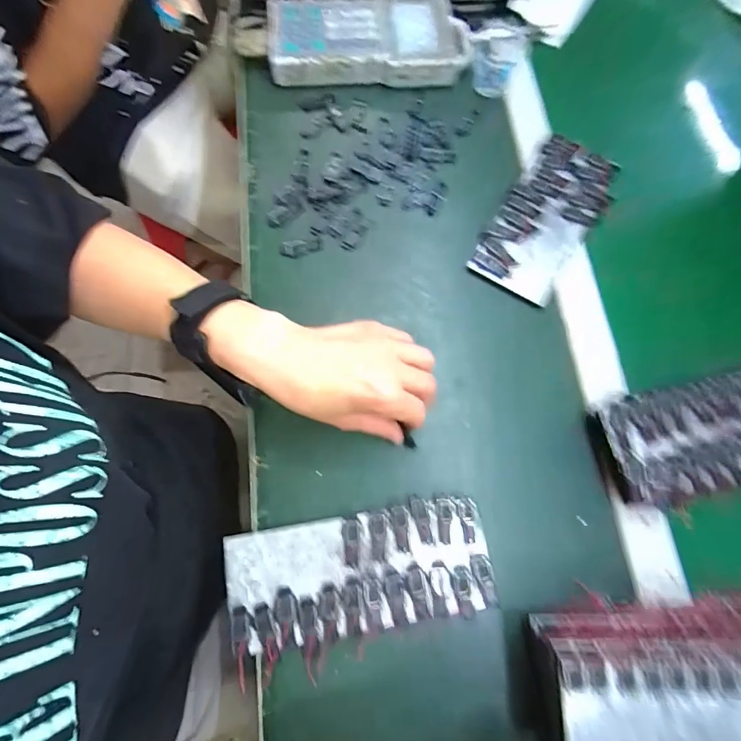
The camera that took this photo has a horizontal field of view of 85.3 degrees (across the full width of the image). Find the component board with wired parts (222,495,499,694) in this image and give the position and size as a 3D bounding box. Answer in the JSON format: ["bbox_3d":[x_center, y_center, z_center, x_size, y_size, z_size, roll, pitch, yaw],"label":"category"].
[{"bbox_3d":[-0.007,0.158,0.312,0.197,0.016,0.088,-11,74,-5],"label":"component board with wired parts"}]

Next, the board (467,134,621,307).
[{"bbox_3d":[0.183,-0.159,0.410,0.087,0.006,0.191,35,75,8],"label":"board"}]

